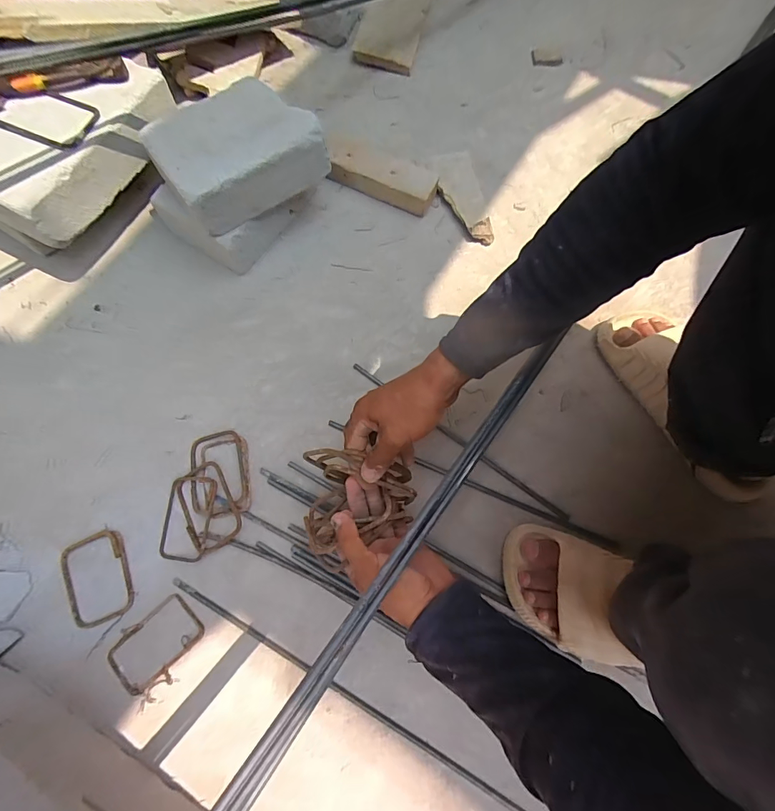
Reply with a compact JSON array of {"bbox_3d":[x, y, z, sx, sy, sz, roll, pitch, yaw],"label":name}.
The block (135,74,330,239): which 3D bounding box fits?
[{"bbox_3d":[-0.194,-0.334,0.549,0.203,0.070,0.132,-33,77,-11],"label":"block"}]

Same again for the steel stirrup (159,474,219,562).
[{"bbox_3d":[-0.246,0.138,0.511,0.060,0.013,0.100,4,73,0],"label":"steel stirrup"}]

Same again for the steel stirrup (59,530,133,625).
[{"bbox_3d":[-0.344,0.204,0.492,0.073,0.009,0.101,-21,75,-8],"label":"steel stirrup"}]

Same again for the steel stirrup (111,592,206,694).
[{"bbox_3d":[-0.268,0.275,0.480,0.098,0.004,0.063,-42,78,-13],"label":"steel stirrup"}]

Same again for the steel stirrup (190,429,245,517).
[{"bbox_3d":[-0.218,0.085,0.535,0.068,0.014,0.106,-10,74,-4],"label":"steel stirrup"}]

